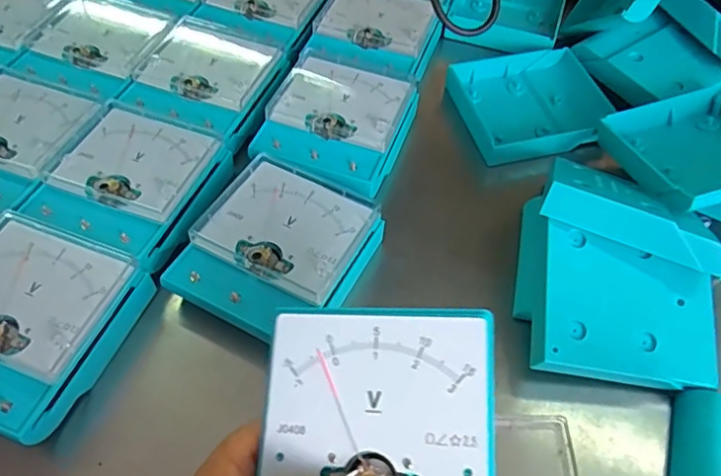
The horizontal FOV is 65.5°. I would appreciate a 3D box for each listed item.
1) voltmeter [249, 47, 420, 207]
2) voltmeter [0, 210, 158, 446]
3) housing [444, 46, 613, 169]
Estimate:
[{"bbox_3d":[-0.020,-0.083,0.447,0.101,0.050,0.126,19,57,12],"label":"voltmeter"},{"bbox_3d":[-0.202,0.051,0.337,0.102,0.036,0.116,19,57,11],"label":"voltmeter"},{"bbox_3d":[0.141,-0.116,0.482,0.114,0.030,0.113,-9,56,-8],"label":"housing"}]

